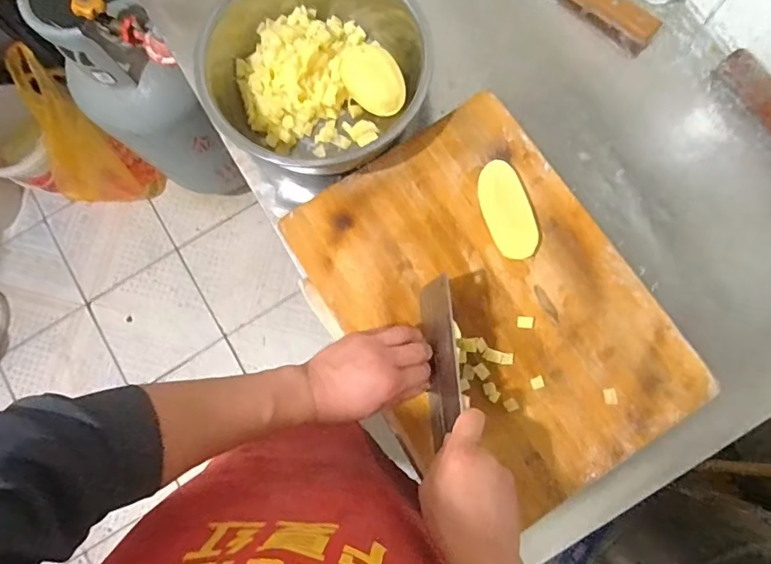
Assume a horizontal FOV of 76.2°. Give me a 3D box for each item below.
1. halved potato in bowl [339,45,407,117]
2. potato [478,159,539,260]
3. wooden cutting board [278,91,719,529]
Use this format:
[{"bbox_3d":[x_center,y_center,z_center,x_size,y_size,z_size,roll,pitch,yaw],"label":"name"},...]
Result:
[{"bbox_3d":[-0.014,-0.250,0.611,0.062,0.040,0.091,-38,80,-3],"label":"halved potato in bowl"},{"bbox_3d":[0.139,-0.083,0.566,0.050,0.015,0.113,-20,80,0],"label":"potato"},{"bbox_3d":[0.118,0.026,0.554,0.309,0.026,0.422,-33,81,-5],"label":"wooden cutting board"}]

